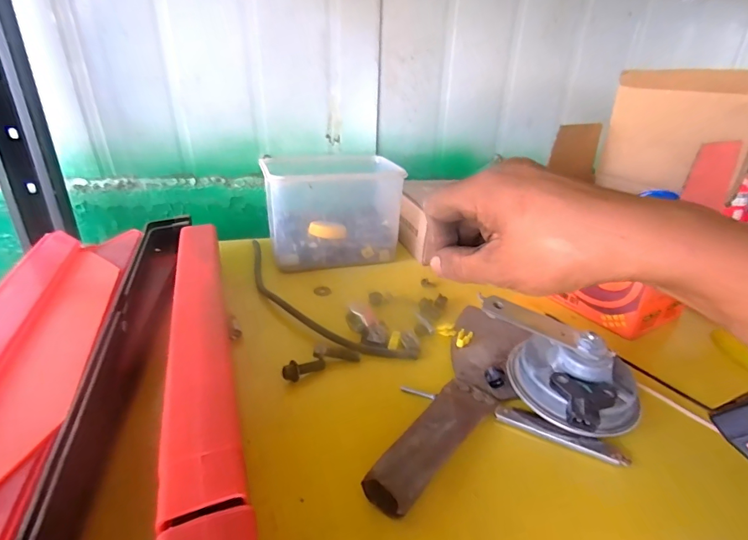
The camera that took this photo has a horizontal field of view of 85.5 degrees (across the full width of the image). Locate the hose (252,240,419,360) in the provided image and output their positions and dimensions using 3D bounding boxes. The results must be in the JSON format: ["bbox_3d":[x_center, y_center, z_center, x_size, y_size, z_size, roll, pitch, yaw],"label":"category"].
[{"bbox_3d":[-0.077,0.022,0.411,0.056,0.006,0.286,-20,33,-38],"label":"hose"}]

